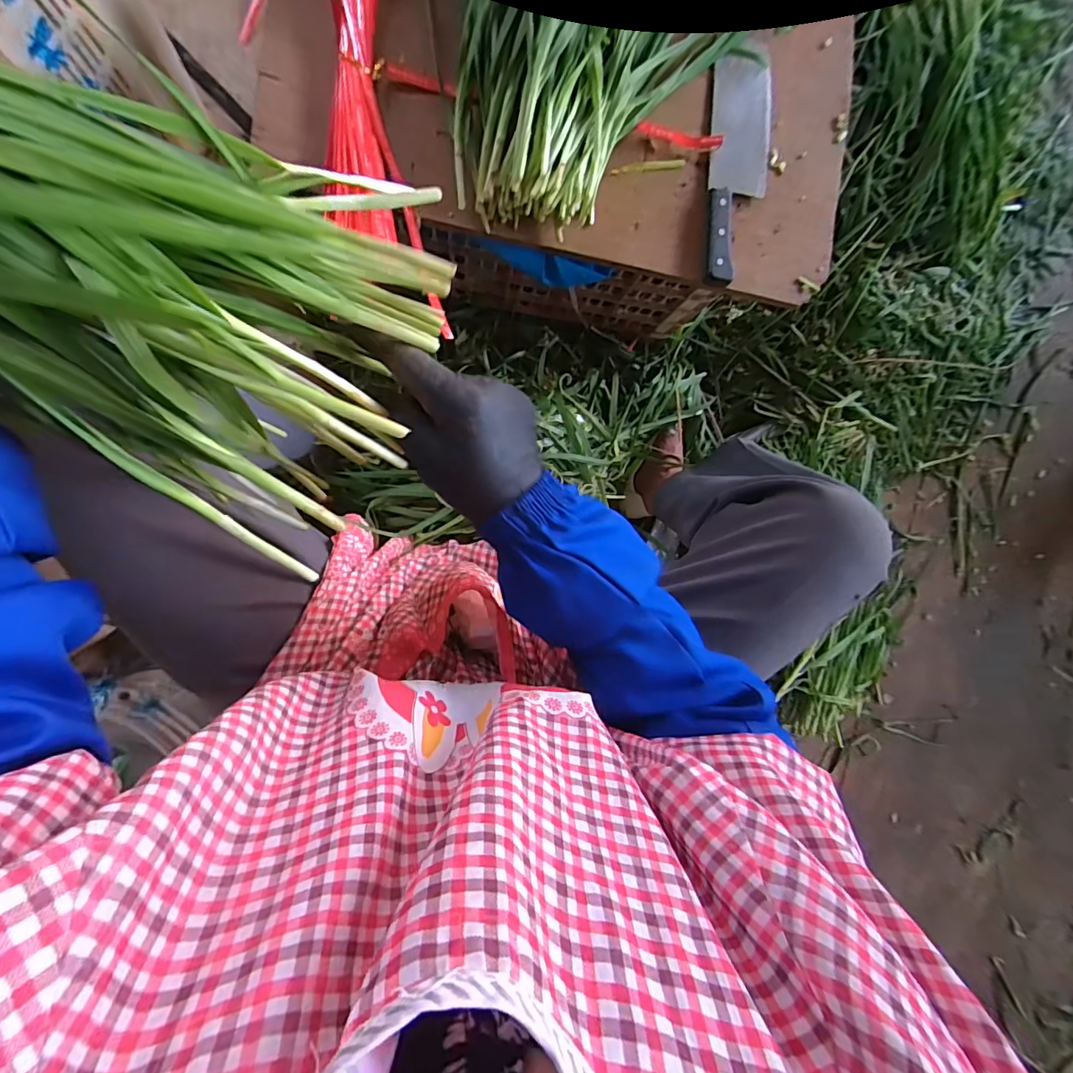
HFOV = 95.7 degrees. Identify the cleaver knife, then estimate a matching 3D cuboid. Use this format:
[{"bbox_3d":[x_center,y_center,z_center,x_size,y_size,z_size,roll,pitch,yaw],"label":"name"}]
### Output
[{"bbox_3d":[0.218,-0.395,0.518,0.069,0.018,0.247,2,92,-9],"label":"cleaver knife"}]

